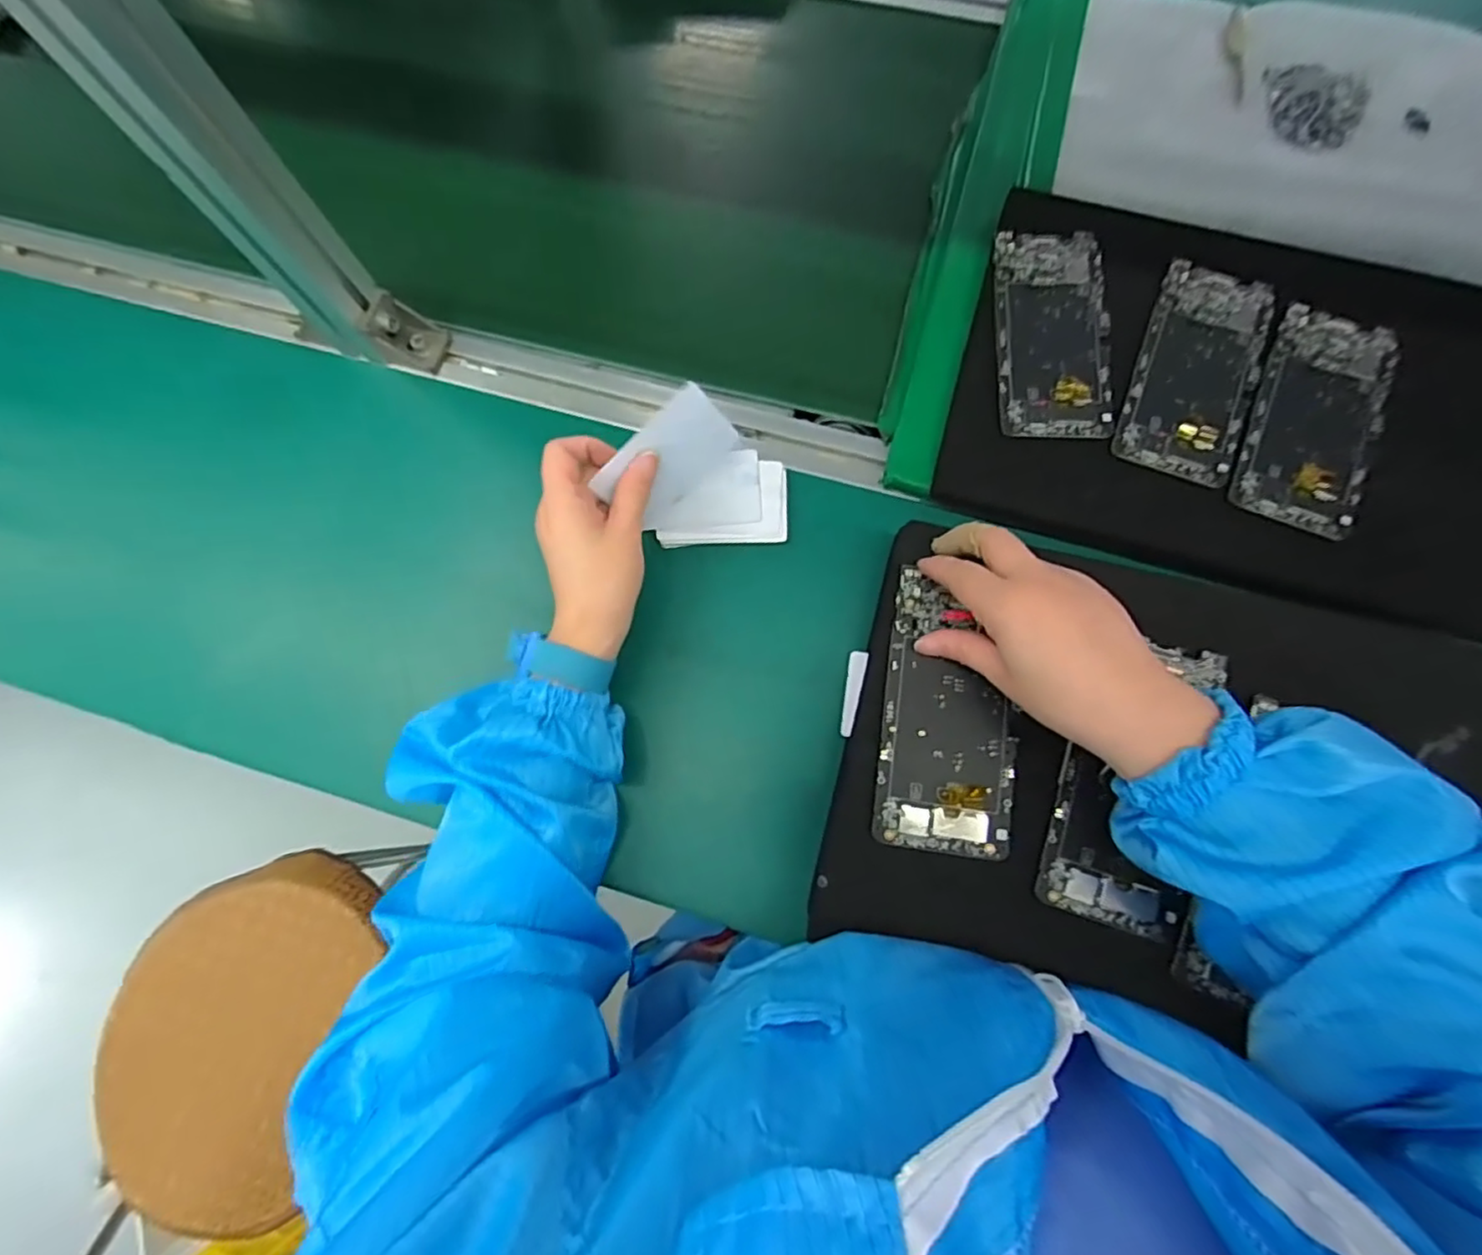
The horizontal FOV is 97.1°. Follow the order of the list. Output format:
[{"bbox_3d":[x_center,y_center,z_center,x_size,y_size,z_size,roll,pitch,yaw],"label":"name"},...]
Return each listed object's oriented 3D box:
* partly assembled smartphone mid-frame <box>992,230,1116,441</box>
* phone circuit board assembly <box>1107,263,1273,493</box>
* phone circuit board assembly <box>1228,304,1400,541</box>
[{"bbox_3d":[0.215,-0.204,0.452,0.075,0.014,0.159,1,76,2],"label":"partly assembled smartphone mid-frame"},{"bbox_3d":[0.310,-0.173,0.443,0.074,0.015,0.164,22,78,7],"label":"phone circuit board assembly"},{"bbox_3d":[0.381,-0.142,0.434,0.078,0.013,0.170,28,78,8],"label":"phone circuit board assembly"}]

